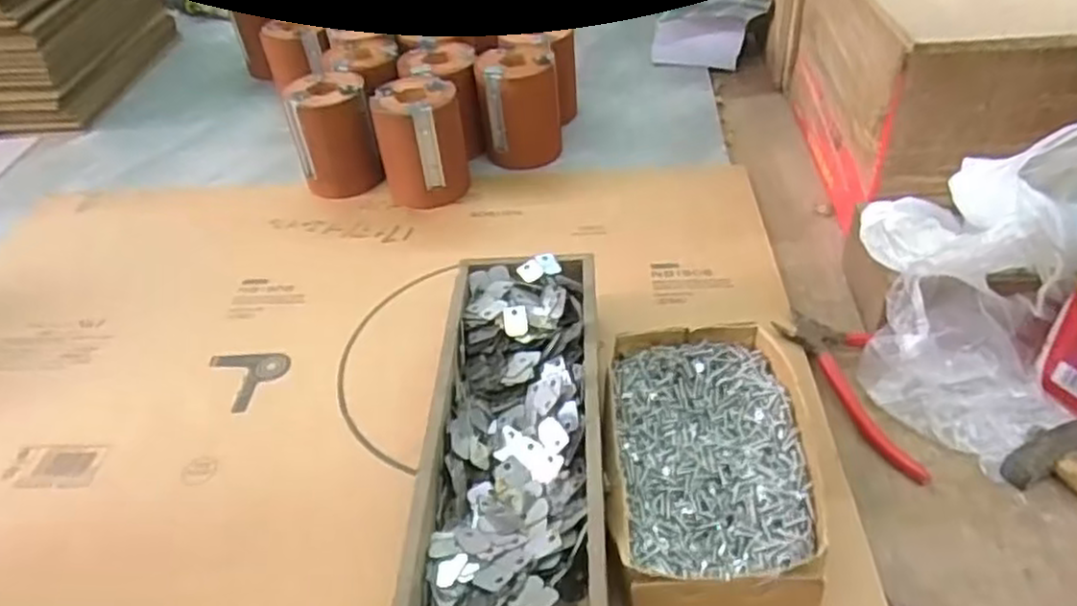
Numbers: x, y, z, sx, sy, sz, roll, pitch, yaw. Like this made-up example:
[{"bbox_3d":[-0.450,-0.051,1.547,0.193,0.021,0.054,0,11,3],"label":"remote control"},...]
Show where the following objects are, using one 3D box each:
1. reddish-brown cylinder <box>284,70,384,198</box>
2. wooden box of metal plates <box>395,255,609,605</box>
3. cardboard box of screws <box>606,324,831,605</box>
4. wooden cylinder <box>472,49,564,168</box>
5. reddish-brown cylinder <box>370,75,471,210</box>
[{"bbox_3d":[-0.198,-0.160,0.724,0.071,0.105,0.069,-17,41,-15],"label":"reddish-brown cylinder"},{"bbox_3d":[-0.013,0.084,0.451,0.101,0.064,0.285,-2,41,4],"label":"wooden box of metal plates"},{"bbox_3d":[0.098,0.099,0.430,0.112,0.059,0.193,-1,40,4],"label":"cardboard box of screws"},{"bbox_3d":[-0.018,-0.195,0.744,0.078,0.103,0.072,-3,40,1],"label":"wooden cylinder"},{"bbox_3d":[-0.109,-0.149,0.696,0.078,0.103,0.073,-12,40,-8],"label":"reddish-brown cylinder"}]

